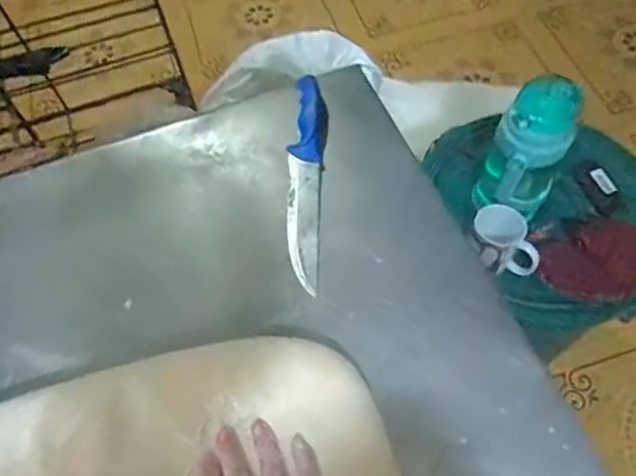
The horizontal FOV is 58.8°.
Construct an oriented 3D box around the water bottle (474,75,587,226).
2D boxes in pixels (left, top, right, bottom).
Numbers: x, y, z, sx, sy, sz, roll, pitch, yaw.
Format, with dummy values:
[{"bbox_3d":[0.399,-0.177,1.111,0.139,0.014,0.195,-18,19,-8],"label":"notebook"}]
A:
[{"bbox_3d":[0.330,-0.130,0.893,0.105,0.260,0.108,-1,60,2],"label":"water bottle"}]

